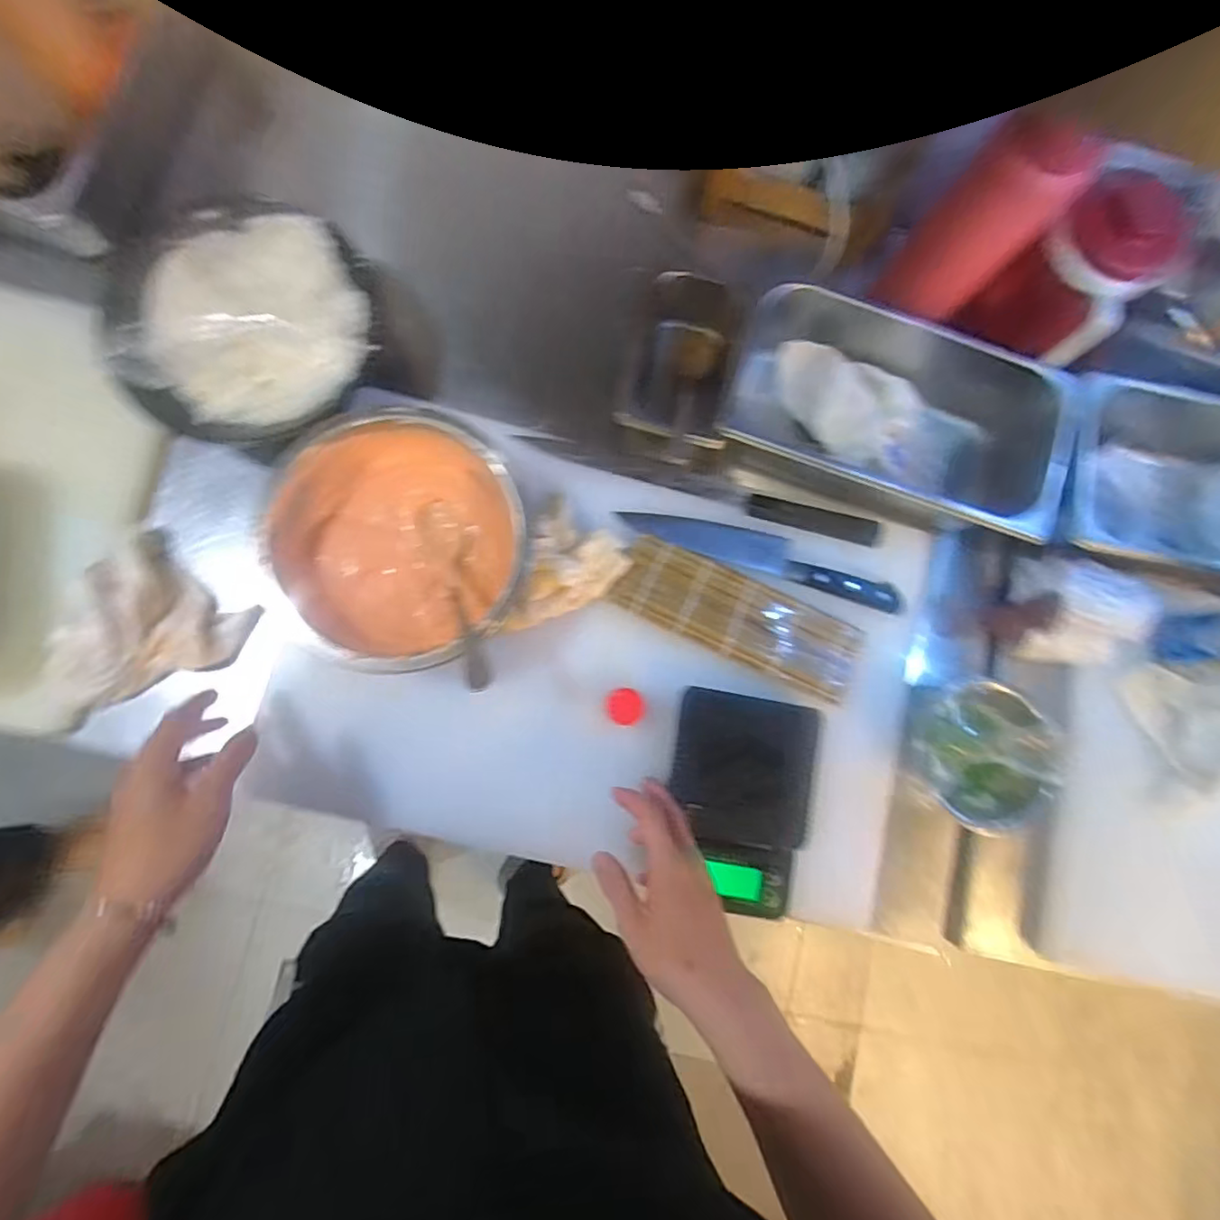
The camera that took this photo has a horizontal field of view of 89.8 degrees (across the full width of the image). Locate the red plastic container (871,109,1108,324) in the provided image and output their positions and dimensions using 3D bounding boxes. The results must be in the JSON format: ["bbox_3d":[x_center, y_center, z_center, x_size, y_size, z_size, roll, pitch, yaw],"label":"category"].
[{"bbox_3d":[0.354,-0.373,0.596,0.093,0.215,0.067,42,81,1],"label":"red plastic container"}]

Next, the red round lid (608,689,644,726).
[{"bbox_3d":[0.014,0.093,0.588,0.032,0.020,0.034,1,83,-6],"label":"red round lid"}]

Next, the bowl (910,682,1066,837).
[{"bbox_3d":[0.367,0.146,0.607,0.135,0.060,0.144,-3,83,-6],"label":"bowl"}]

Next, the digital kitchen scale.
[{"bbox_3d":[0.122,0.182,0.576,0.129,0.026,0.196,10,82,-4],"label":"digital kitchen scale"}]

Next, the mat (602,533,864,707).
[{"bbox_3d":[0.129,0.007,0.606,0.243,0.015,0.081,25,81,-2],"label":"mat"}]

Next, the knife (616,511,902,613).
[{"bbox_3d":[0.156,-0.057,0.627,0.284,0.017,0.044,16,81,-4],"label":"knife"}]

